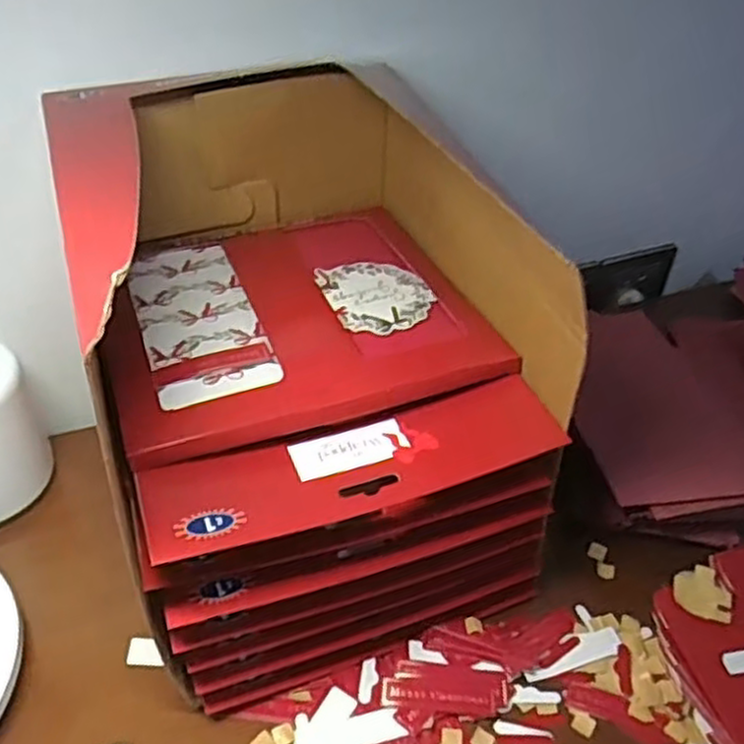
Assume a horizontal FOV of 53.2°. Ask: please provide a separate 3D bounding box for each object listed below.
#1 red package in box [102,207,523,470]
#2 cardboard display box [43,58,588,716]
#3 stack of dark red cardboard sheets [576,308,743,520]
[{"bbox_3d":[-0.048,-0.037,0.409,0.188,0.016,0.174,-12,42,-18],"label":"red package in box"},{"bbox_3d":[-0.043,-0.008,0.419,0.203,0.218,0.255,-13,43,-20],"label":"cardboard display box"},{"bbox_3d":[0.183,0.021,0.490,0.102,0.011,0.169,-9,46,-8],"label":"stack of dark red cardboard sheets"}]

